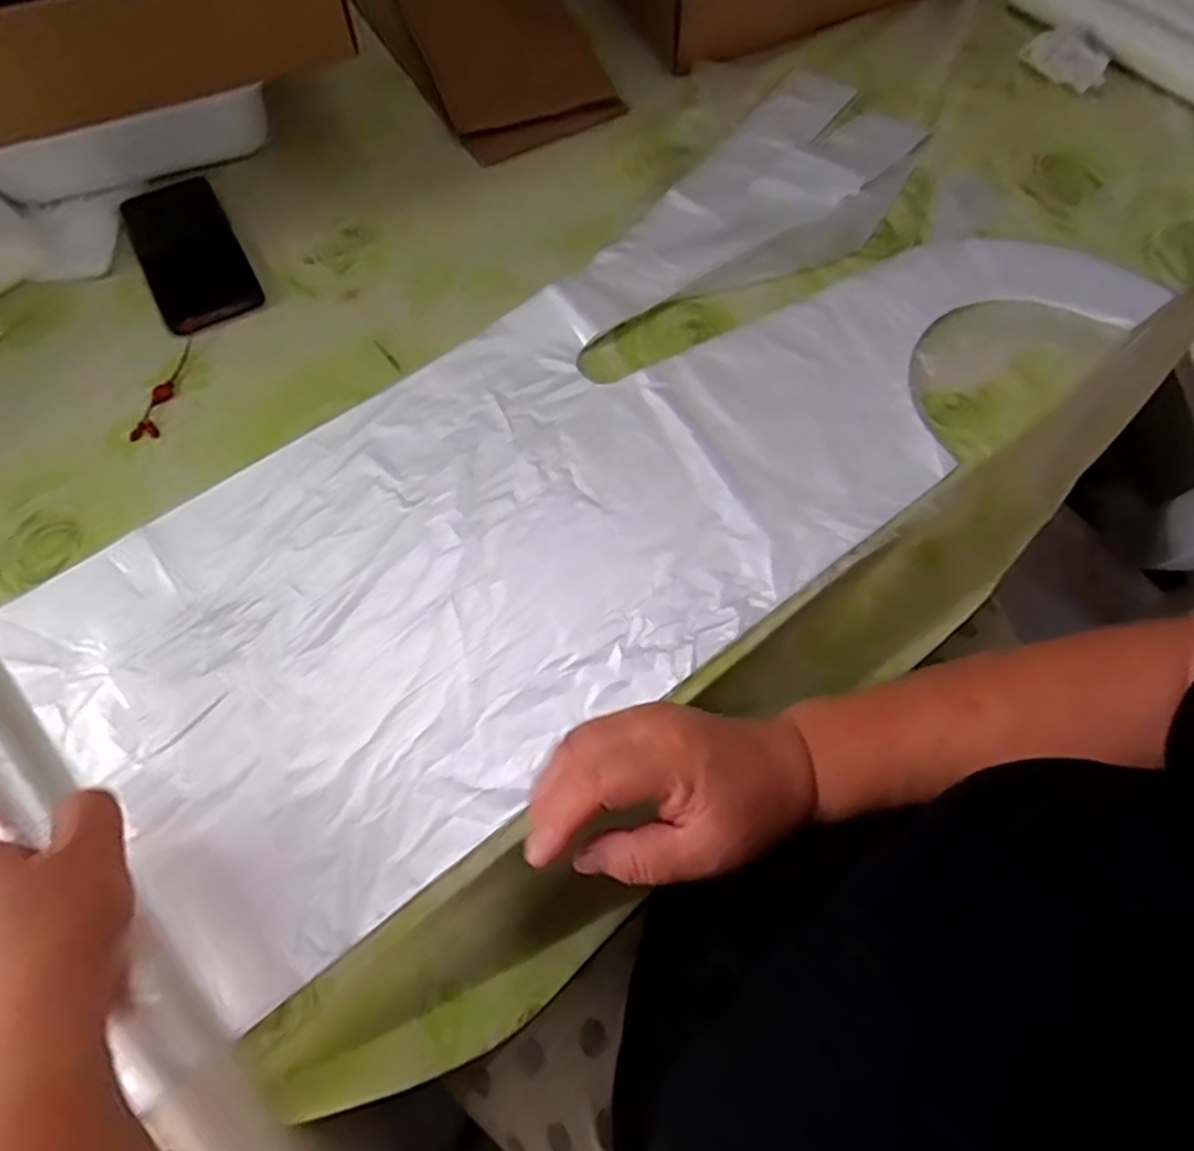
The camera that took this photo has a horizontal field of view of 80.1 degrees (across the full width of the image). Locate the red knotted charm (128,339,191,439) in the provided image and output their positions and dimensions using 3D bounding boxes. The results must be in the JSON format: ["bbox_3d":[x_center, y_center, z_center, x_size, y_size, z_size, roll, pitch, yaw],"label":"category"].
[{"bbox_3d":[-0.326,-0.141,0.535,0.018,0.004,0.093,7,66,4],"label":"red knotted charm"}]

